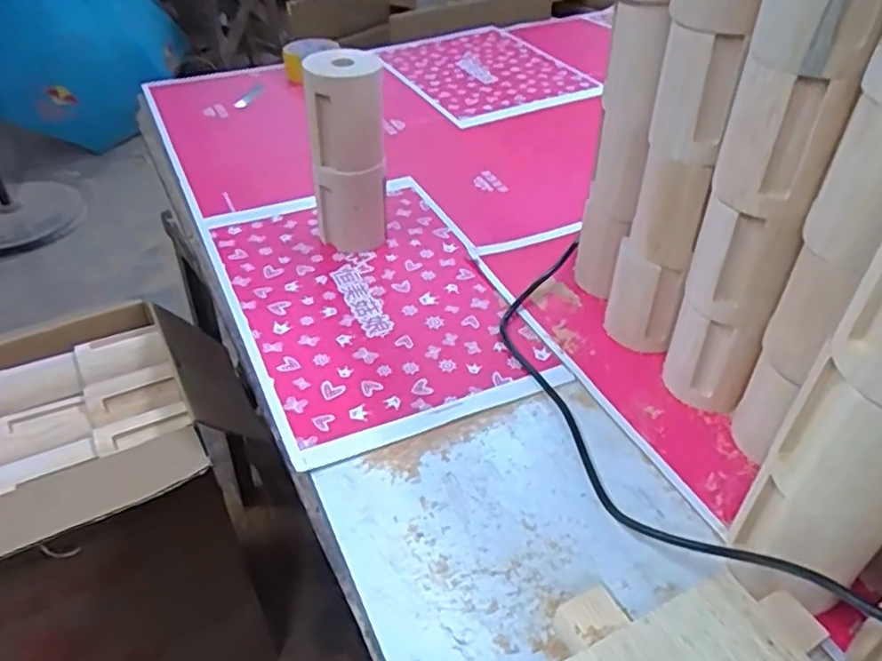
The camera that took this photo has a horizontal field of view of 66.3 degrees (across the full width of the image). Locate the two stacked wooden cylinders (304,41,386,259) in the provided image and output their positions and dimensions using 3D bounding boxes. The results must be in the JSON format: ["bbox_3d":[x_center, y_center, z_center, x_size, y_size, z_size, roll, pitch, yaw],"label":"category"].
[{"bbox_3d":[-0.101,-0.190,0.741,0.078,0.200,0.075,-4,40,-7],"label":"two stacked wooden cylinders"}]

